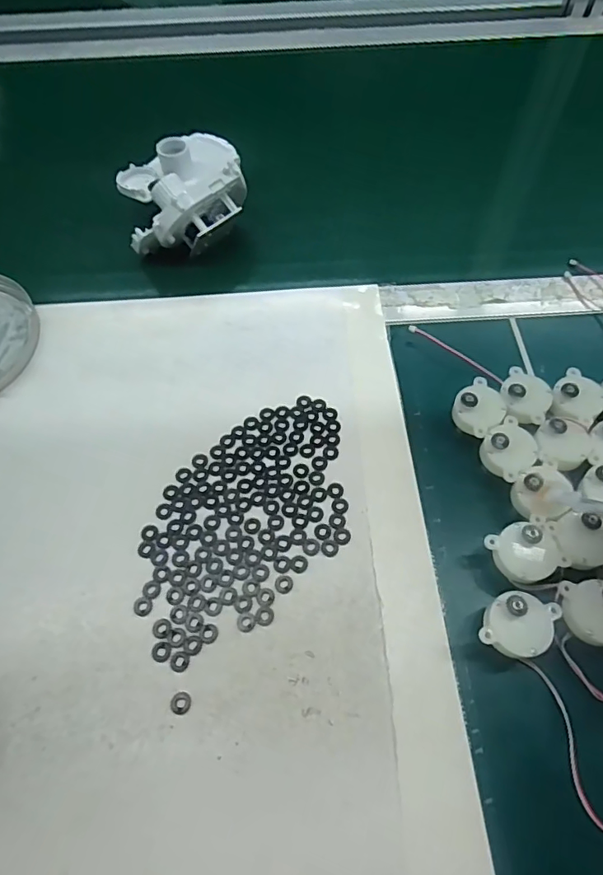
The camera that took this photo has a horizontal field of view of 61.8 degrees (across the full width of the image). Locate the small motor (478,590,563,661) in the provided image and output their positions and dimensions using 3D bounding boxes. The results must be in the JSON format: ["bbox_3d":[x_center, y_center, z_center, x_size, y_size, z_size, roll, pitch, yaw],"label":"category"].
[{"bbox_3d":[0.114,0.101,0.269,0.033,0.030,0.033,-1,61,1],"label":"small motor"}]

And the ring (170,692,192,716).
[{"bbox_3d":[-0.064,0.141,0.266,0.011,0.004,0.011,-1,61,1],"label":"ring"}]

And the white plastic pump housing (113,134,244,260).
[{"bbox_3d":[-0.102,-0.215,0.437,0.102,0.056,0.121,-10,61,-5],"label":"white plastic pump housing"}]

